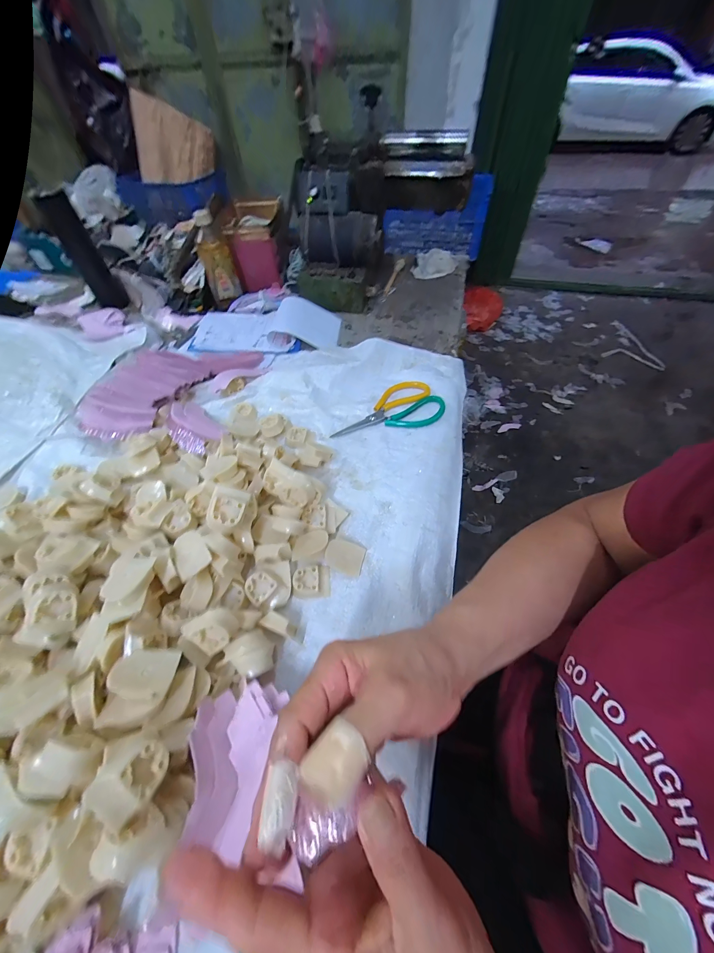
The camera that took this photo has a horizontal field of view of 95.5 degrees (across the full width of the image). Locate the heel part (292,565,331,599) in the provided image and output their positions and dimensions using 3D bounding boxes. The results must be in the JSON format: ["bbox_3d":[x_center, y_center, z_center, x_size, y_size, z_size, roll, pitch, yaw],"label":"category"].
[{"bbox_3d":[-0.052,0.121,0.377,0.042,0.015,0.037,-4,52,-1],"label":"heel part"}]

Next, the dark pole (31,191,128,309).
[{"bbox_3d":[-0.597,-0.485,0.714,0.058,0.194,0.045,8,53,6],"label":"dark pole"}]

